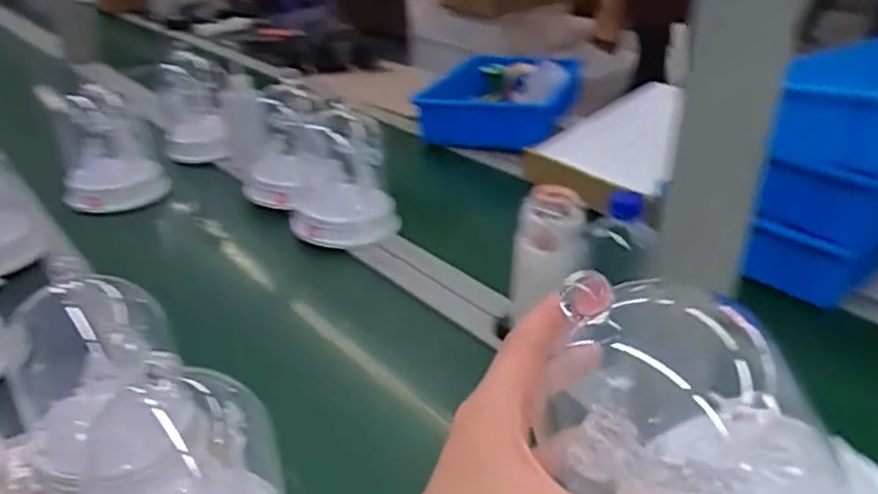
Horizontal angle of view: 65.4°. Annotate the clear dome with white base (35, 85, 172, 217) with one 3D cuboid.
[{"bbox_3d":[-0.550,-0.176,1.127,0.154,0.174,0.154,-14,31,-22],"label":"clear dome with white base"}]

